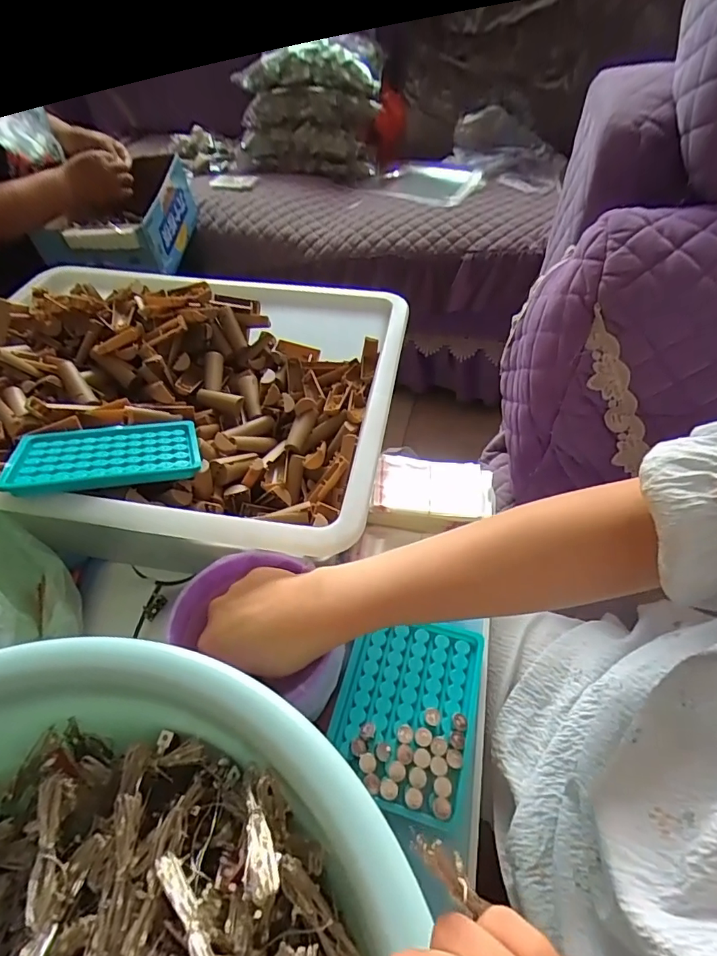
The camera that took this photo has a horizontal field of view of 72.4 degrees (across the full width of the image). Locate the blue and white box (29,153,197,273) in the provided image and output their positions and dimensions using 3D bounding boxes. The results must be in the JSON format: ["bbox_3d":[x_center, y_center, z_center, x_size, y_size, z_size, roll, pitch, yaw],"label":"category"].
[{"bbox_3d":[-0.475,-0.534,0.998,0.221,0.109,0.349,-3,48,0],"label":"blue and white box"}]

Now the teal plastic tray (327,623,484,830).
[{"bbox_3d":[0.034,0.160,0.347,0.094,0.008,0.127,12,50,13],"label":"teal plastic tray"}]

